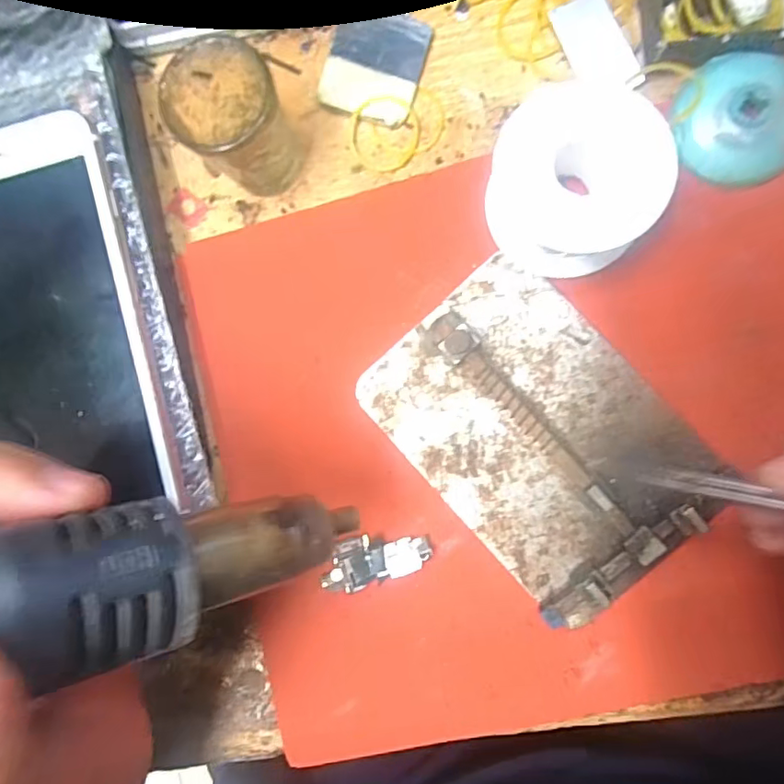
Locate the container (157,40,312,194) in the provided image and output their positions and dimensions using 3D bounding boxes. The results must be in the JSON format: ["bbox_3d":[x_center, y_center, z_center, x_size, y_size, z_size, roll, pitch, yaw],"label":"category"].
[{"bbox_3d":[-0.053,-0.093,0.191,0.035,0.048,0.036,0,89,7],"label":"container"}]

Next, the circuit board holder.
[{"bbox_3d":[0.051,0.014,0.190,0.080,0.015,0.113,-41,85,5],"label":"circuit board holder"}]

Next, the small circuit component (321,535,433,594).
[{"bbox_3d":[-0.007,0.062,0.201,0.042,0.004,0.018,-21,87,6],"label":"small circuit component"}]

